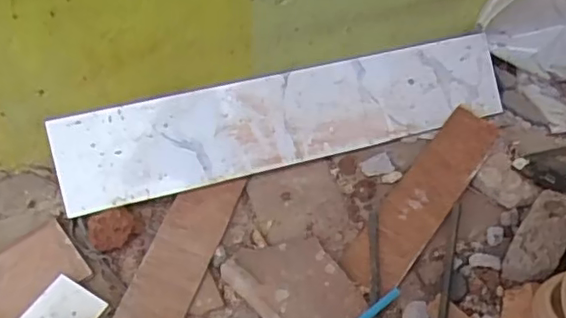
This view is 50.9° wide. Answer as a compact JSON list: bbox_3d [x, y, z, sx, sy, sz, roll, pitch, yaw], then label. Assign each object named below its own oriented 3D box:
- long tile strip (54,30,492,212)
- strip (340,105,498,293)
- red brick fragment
[{"bbox_3d":[0.012,-0.047,0.649,0.493,0.005,0.096,-13,93,-14],"label":"long tile strip"},{"bbox_3d":[0.152,0.032,0.628,0.061,0.015,0.251,30,58,21],"label":"strip"},{"bbox_3d":[-0.170,0.069,0.591,0.045,0.029,0.039,-18,54,-13],"label":"red brick fragment"}]

